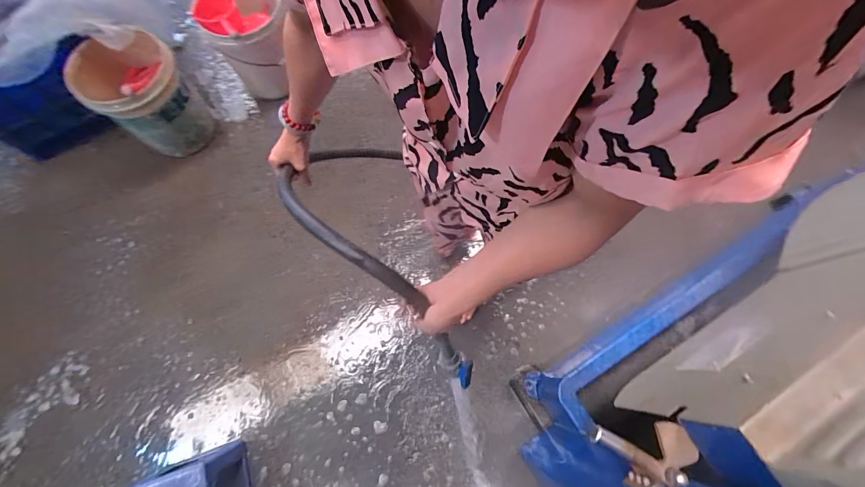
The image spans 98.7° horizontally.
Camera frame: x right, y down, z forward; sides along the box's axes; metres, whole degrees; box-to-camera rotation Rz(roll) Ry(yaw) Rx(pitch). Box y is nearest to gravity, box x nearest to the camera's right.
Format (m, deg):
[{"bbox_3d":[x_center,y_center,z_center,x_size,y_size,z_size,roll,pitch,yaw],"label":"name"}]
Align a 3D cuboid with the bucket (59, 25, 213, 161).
[{"bbox_3d":[-1.031,-0.517,1.367,0.307,0.349,0.286,0,70,-1],"label":"bucket"}]

